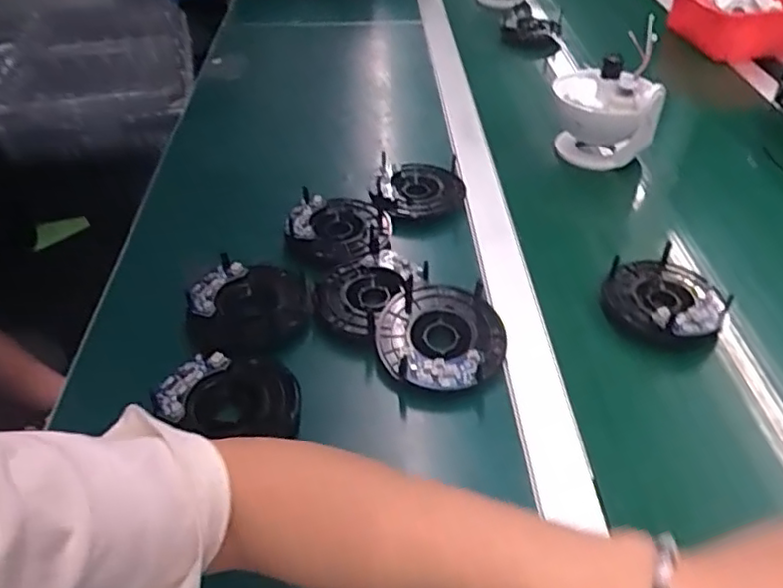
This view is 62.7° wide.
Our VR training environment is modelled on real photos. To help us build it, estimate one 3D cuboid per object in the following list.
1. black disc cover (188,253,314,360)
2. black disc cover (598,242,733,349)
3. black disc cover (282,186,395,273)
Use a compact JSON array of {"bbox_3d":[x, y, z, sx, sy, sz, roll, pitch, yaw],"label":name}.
[{"bbox_3d":[-0.117,0.008,0.535,0.098,0.021,0.105,-16,44,-17],"label":"black disc cover"},{"bbox_3d":[0.234,0.001,0.555,0.093,0.027,0.104,11,43,13],"label":"black disc cover"},{"bbox_3d":[-0.050,-0.065,0.622,0.093,0.026,0.105,8,42,10],"label":"black disc cover"}]

